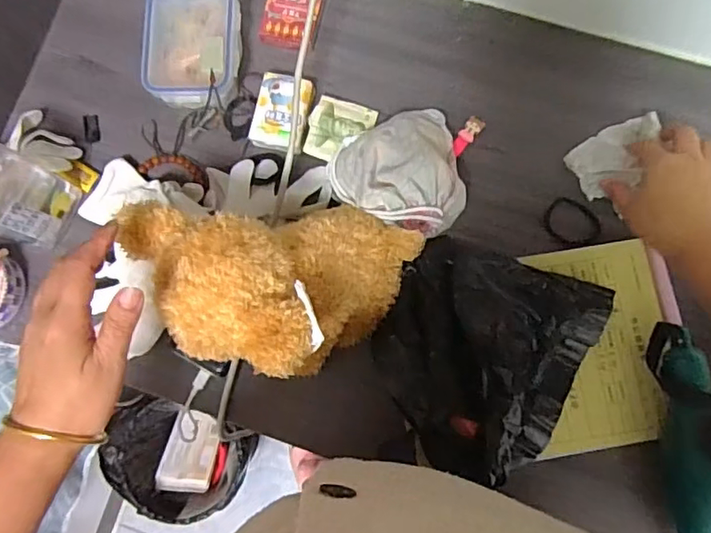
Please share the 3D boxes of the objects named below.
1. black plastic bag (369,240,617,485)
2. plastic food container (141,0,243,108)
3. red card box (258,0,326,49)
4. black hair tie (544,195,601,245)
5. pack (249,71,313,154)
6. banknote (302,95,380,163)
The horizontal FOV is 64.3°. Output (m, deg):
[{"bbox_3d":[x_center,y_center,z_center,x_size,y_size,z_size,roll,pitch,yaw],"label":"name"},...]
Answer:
[{"bbox_3d":[0.115,0.083,0.523,0.182,0.064,0.197,24,83,7],"label":"black plastic bag"},{"bbox_3d":[-0.170,-0.229,0.601,0.100,0.060,0.136,1,81,3],"label":"plastic food container"},{"bbox_3d":[-0.064,-0.293,0.622,0.058,0.024,0.112,12,82,5],"label":"red card box"},{"bbox_3d":[0.216,-0.044,0.568,0.056,0.006,0.045,44,86,9],"label":"black hair tie"},{"bbox_3d":[-0.076,-0.159,0.596,0.056,0.032,0.077,15,82,5],"label":"pack"},{"bbox_3d":[-0.016,-0.143,0.596,0.064,0.006,0.068,18,83,-7],"label":"banknote"}]

